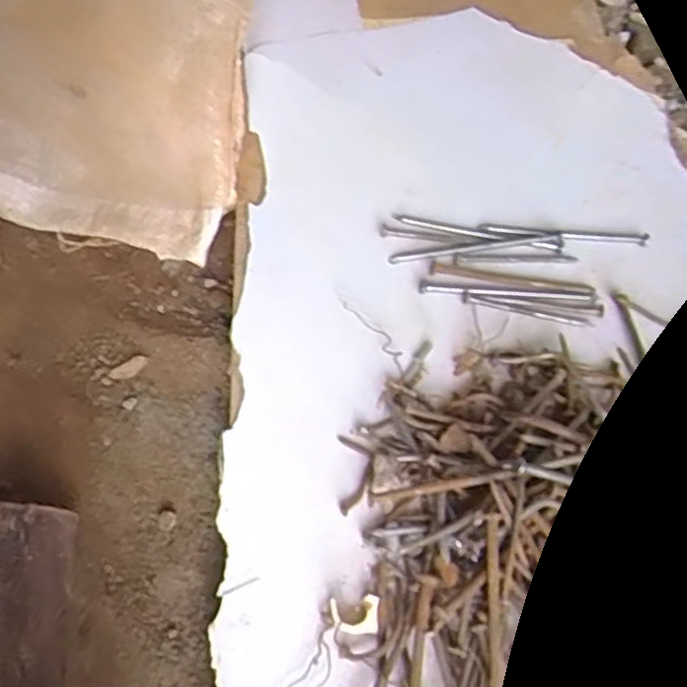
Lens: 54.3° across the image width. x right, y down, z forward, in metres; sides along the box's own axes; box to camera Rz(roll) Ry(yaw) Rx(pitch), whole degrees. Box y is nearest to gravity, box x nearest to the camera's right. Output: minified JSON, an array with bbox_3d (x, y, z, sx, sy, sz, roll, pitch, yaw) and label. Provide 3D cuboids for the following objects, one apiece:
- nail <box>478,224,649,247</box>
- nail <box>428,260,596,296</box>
[{"bbox_3d":[0.137,-0.067,0.414,0.105,0.006,0.010,1,58,-4],"label":"nail"},{"bbox_3d":[0.099,-0.036,0.392,0.097,0.009,0.009,6,58,-1],"label":"nail"}]

